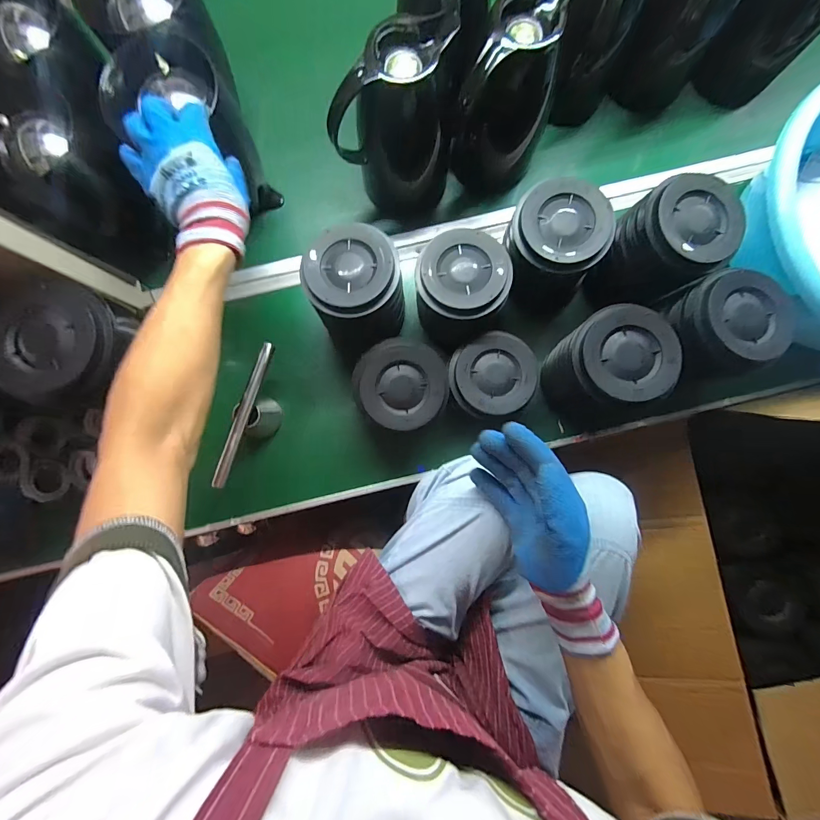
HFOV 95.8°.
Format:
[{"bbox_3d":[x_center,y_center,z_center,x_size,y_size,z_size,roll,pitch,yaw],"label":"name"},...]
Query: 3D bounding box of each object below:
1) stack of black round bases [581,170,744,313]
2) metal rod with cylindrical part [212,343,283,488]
[{"bbox_3d":[0.338,-0.220,0.509,0.124,0.149,0.106,10,85,1],"label":"stack of black round bases"},{"bbox_3d":[-0.216,0.012,0.530,0.045,0.064,0.205,17,85,1],"label":"metal rod with cylindrical part"}]

